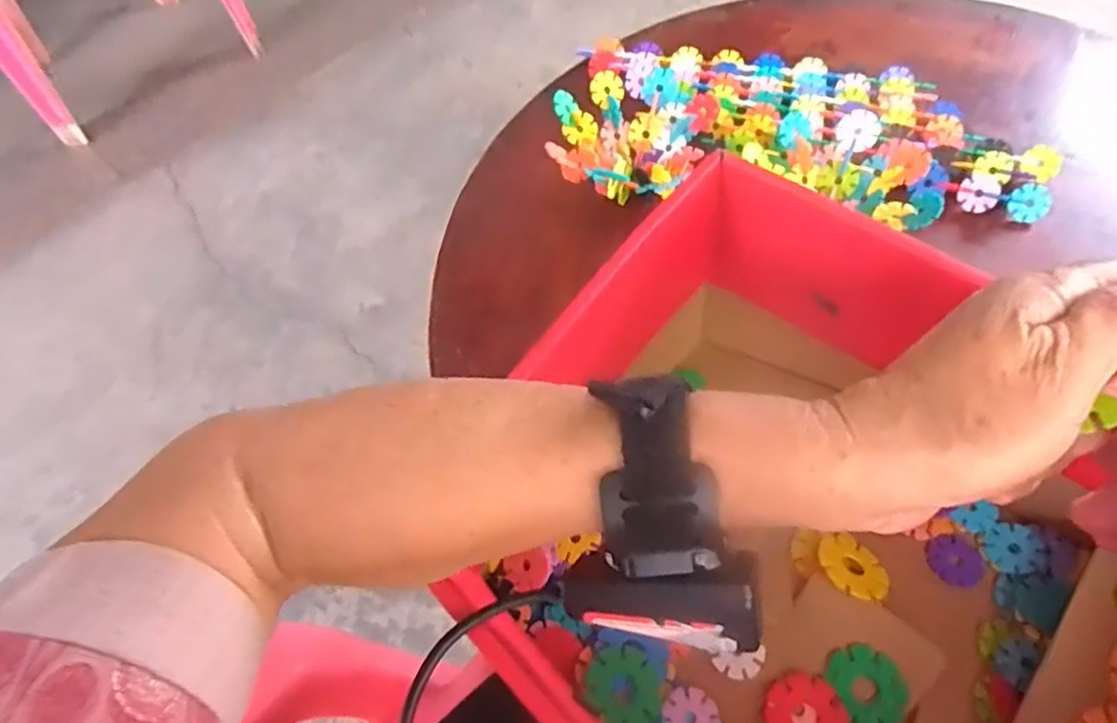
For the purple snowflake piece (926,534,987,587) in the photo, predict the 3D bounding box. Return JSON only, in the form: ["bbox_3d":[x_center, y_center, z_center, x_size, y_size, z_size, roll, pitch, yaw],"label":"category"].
[{"bbox_3d":[0.247,0.124,0.422,0.030,0.006,0.032,-1,59,2],"label":"purple snowflake piece"}]

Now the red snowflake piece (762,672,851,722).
[{"bbox_3d":[0.138,0.198,0.378,0.044,0.004,0.044,-3,77,12],"label":"red snowflake piece"}]

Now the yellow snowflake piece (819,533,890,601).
[{"bbox_3d":[0.177,0.124,0.408,0.036,0.004,0.043,2,41,-3],"label":"yellow snowflake piece"}]

